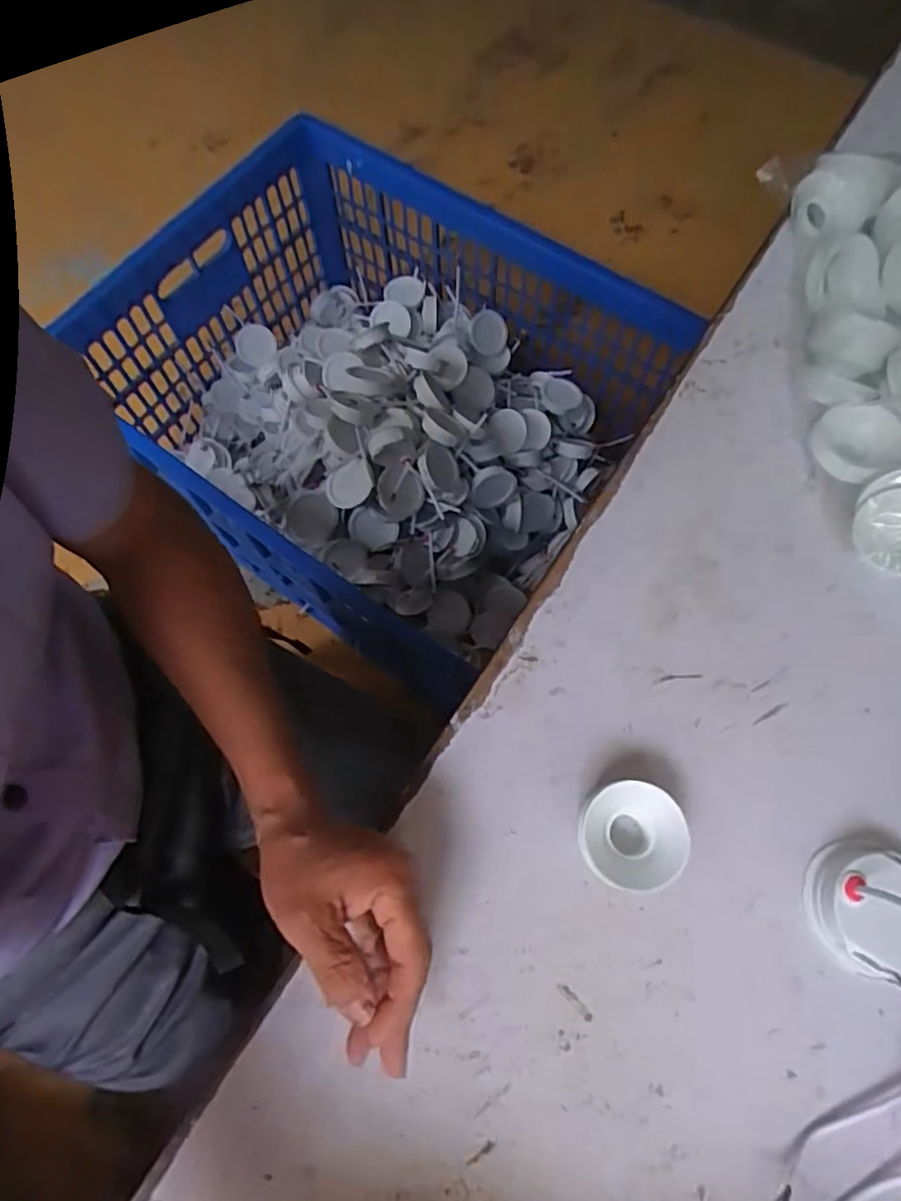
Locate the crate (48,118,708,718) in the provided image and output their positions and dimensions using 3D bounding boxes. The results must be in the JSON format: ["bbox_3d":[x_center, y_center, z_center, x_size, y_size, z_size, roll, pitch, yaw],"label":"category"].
[{"bbox_3d":[-0.099,-0.330,1.083,0.755,0.312,0.561,34,74,12],"label":"crate"}]

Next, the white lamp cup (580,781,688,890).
[{"bbox_3d":[0.101,0.132,0.373,0.055,0.037,0.056,0,70,1],"label":"white lamp cup"}]

